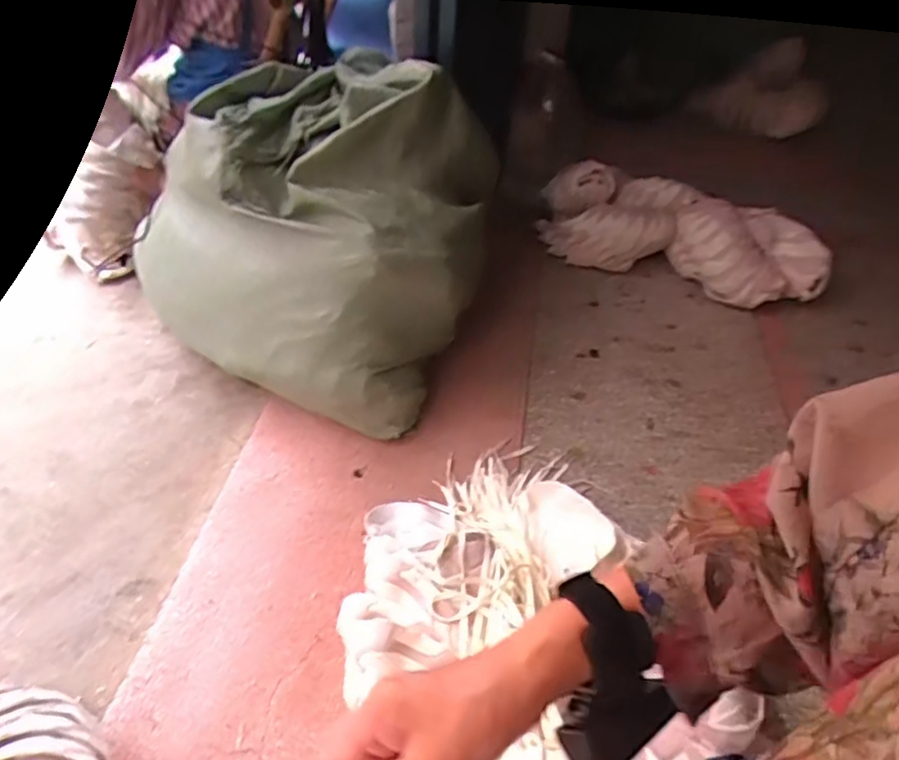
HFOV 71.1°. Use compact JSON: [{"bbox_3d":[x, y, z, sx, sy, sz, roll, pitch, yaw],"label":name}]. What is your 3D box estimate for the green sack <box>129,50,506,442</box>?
[{"bbox_3d":[-0.266,-0.281,1.182,0.548,0.458,0.466,21,47,16],"label":"green sack"}]

